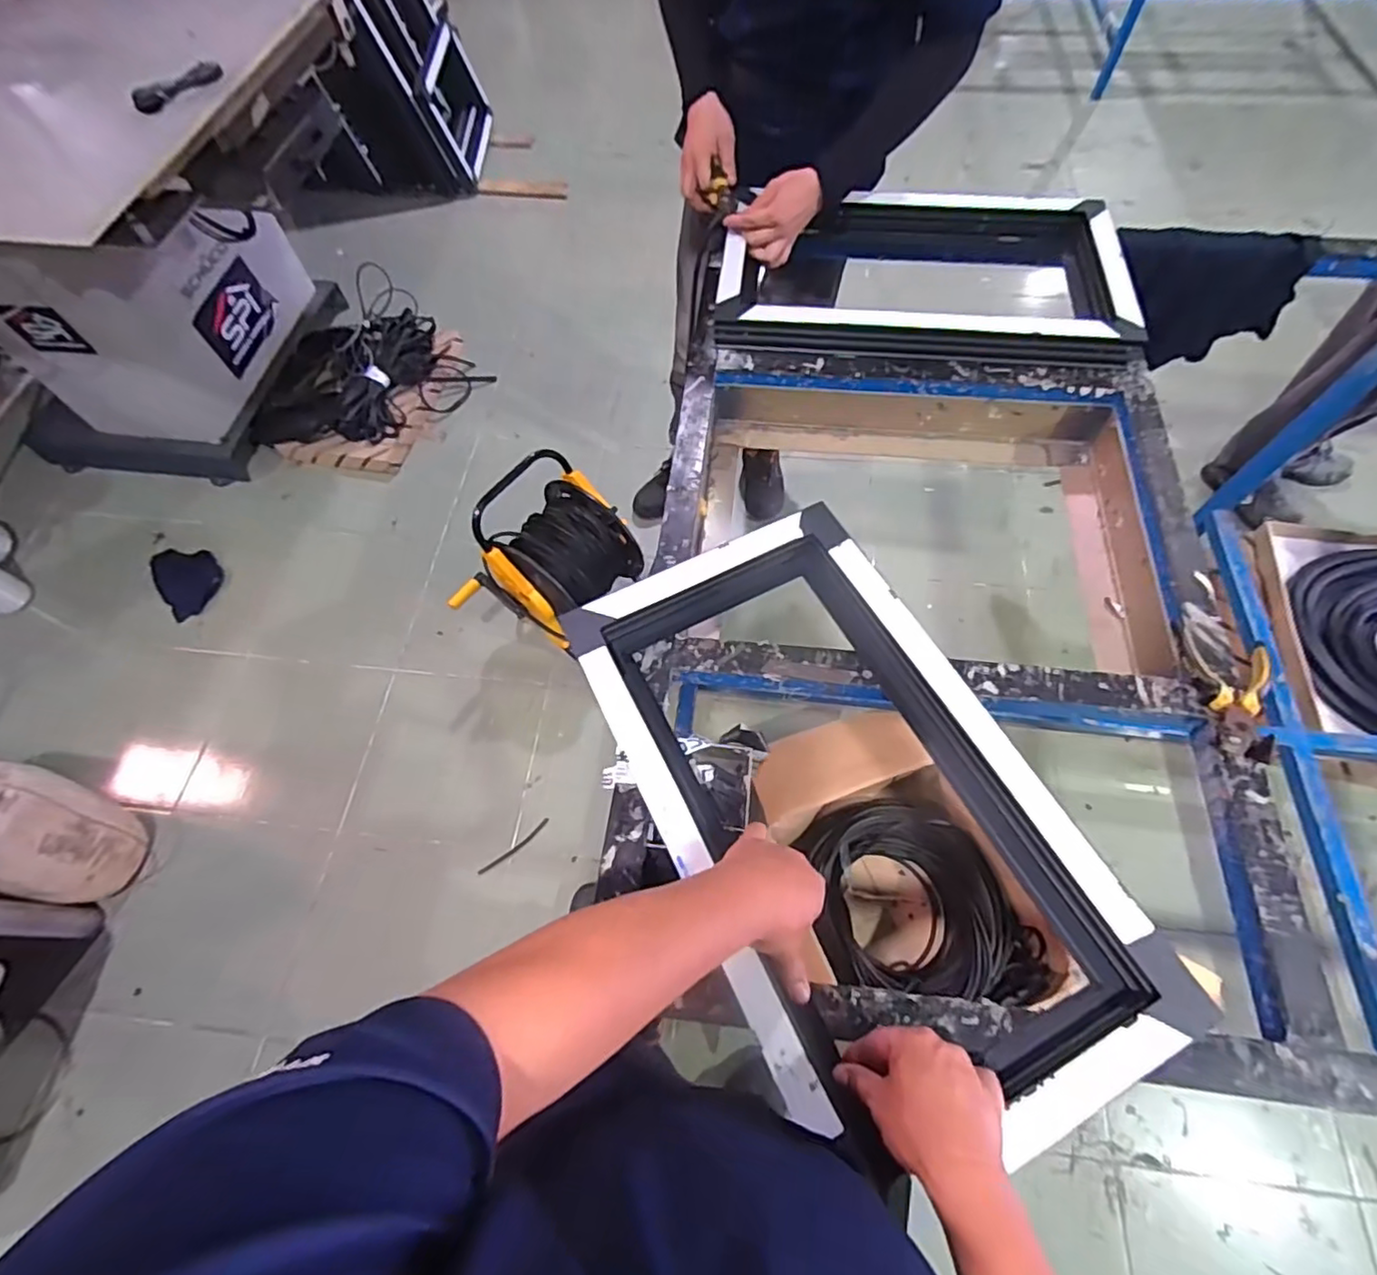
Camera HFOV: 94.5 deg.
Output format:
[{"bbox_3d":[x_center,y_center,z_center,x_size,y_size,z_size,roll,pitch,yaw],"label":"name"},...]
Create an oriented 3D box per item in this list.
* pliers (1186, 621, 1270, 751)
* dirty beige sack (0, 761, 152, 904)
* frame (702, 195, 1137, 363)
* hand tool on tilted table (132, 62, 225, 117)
[{"bbox_3d":[0.570,0.052,0.672,0.074,0.031,0.157,19,65,11],"label":"pliers"},{"bbox_3d":[-1.341,0.380,1.266,0.289,0.381,0.218,11,63,7],"label":"dirty beige sack"},{"bbox_3d":[0.353,-0.567,0.997,0.596,0.075,0.346,6,62,4],"label":"frame"},{"bbox_3d":[-0.967,-1.047,1.212,0.034,0.046,0.172,34,68,17],"label":"hand tool on tilted table"}]

